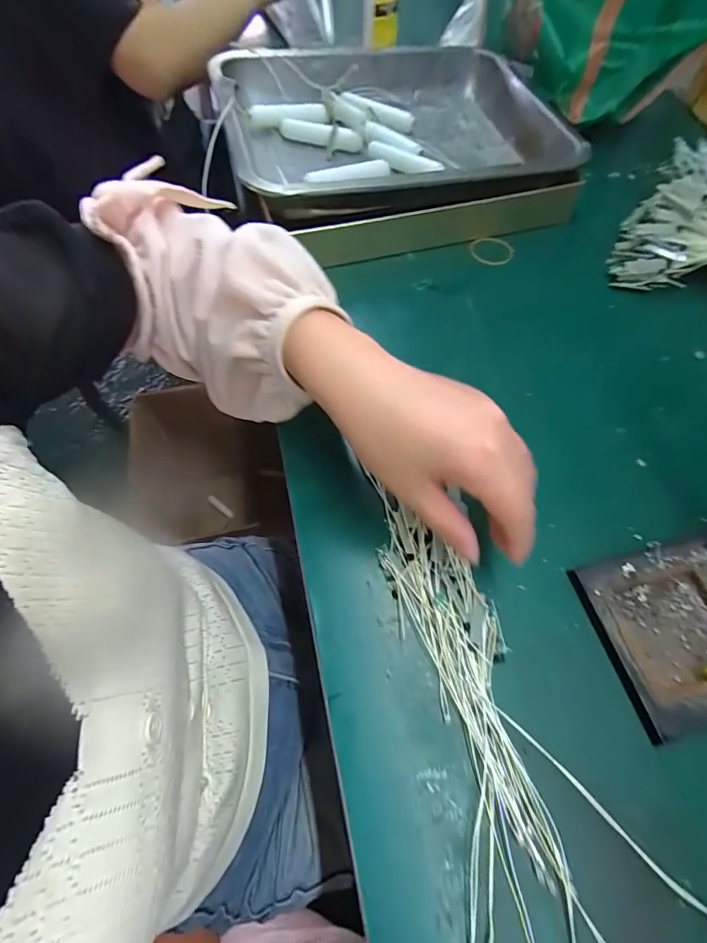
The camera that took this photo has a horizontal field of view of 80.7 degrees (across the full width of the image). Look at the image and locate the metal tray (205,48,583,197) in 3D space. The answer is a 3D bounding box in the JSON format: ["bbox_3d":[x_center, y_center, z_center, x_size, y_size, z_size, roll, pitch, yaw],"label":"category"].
[{"bbox_3d":[0.051,-0.371,0.460,0.363,0.074,0.269,-14,66,-8],"label":"metal tray"}]

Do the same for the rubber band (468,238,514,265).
[{"bbox_3d":[0.145,-0.230,0.436,0.045,0.005,0.045,-2,62,4],"label":"rubber band"}]

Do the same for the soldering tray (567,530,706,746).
[{"bbox_3d":[0.249,0.090,0.268,0.193,0.017,0.101,-13,66,-7],"label":"soldering tray"}]

